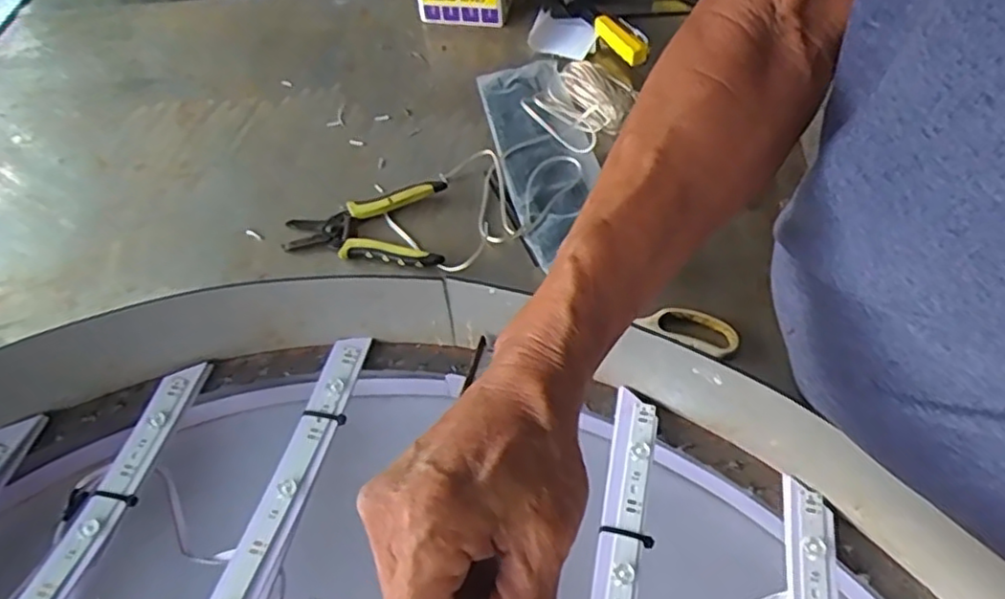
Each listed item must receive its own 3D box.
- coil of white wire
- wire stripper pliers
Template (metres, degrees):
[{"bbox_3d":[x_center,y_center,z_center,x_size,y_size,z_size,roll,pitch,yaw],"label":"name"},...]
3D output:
[{"bbox_3d":[0.087,-0.221,0.743,0.093,0.033,0.117,-29,56,-17],"label":"coil of white wire"},{"bbox_3d":[-0.138,-0.074,0.670,0.157,0.013,0.108,-2,53,3],"label":"wire stripper pliers"}]

